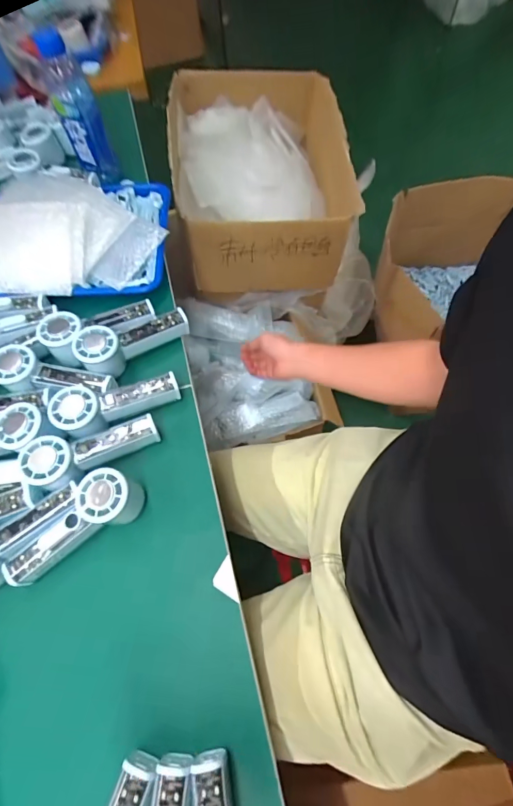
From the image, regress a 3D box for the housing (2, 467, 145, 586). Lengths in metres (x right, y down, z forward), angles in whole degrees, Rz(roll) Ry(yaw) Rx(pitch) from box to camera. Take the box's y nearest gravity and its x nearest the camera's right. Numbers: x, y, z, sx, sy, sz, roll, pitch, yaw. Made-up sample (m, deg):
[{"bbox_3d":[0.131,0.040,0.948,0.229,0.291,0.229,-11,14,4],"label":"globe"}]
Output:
[{"bbox_3d":[-0.203,0.137,0.420,0.151,0.058,0.058,-32,67,-11],"label":"housing"}]

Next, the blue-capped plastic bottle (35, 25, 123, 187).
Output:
[{"bbox_3d":[-0.292,-0.474,0.628,0.066,0.196,0.055,-25,65,-8],"label":"blue-capped plastic bottle"}]

